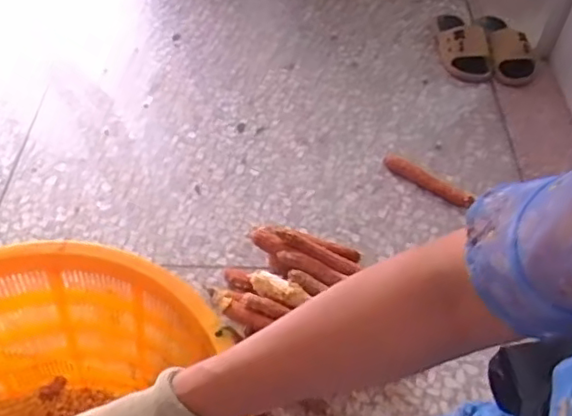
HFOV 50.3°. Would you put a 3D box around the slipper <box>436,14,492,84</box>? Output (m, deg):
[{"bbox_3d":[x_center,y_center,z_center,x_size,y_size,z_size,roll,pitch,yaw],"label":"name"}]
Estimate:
[{"bbox_3d":[0.461,-0.439,1.567,0.125,0.090,0.248,7,49,4],"label":"slipper"}]

